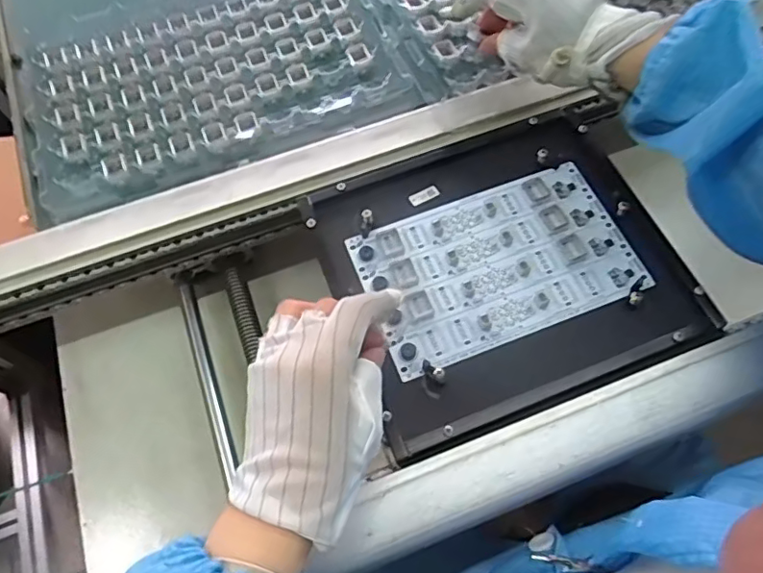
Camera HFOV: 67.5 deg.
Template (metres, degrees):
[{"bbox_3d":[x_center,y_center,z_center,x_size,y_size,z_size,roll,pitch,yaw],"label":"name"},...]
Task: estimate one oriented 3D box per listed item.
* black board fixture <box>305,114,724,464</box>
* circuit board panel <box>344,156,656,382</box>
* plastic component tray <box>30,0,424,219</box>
[{"bbox_3d":[0.092,-0.023,0.449,0.250,0.022,0.231,-20,63,-7],"label":"black board fixture"},{"bbox_3d":[0.088,-0.025,0.458,0.205,0.010,0.134,-20,68,-8],"label":"circuit board panel"},{"bbox_3d":[-0.154,-0.197,0.526,0.325,0.014,0.196,-22,63,-9],"label":"plastic component tray"}]

